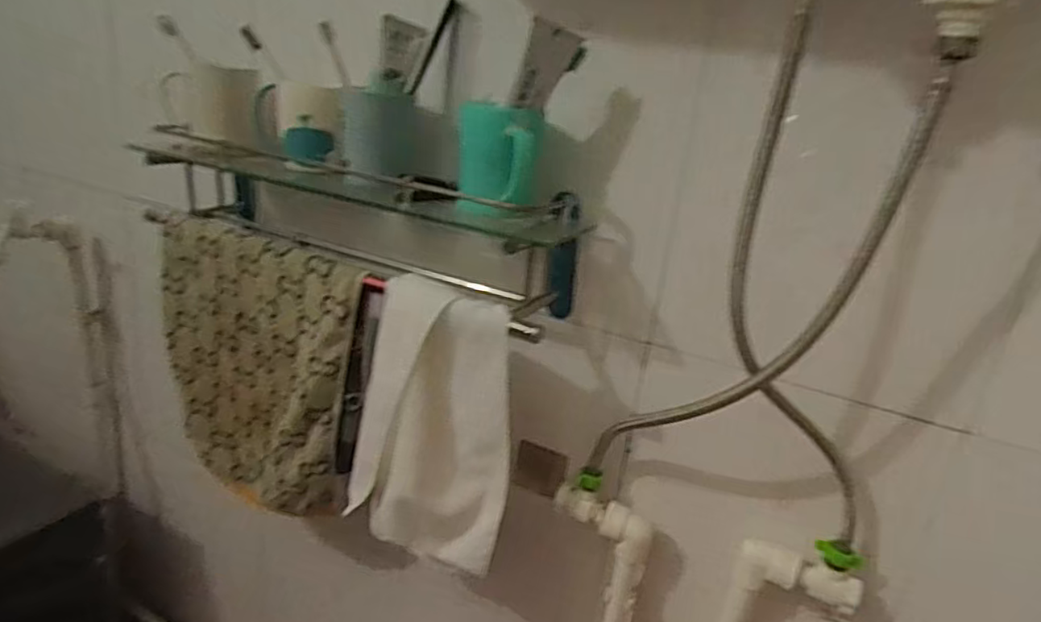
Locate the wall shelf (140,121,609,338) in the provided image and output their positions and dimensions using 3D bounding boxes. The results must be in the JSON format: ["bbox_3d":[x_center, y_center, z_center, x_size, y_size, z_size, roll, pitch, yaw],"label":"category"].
[{"bbox_3d":[-0.210,-0.123,0.780,0.593,0.124,0.157,16,22,26],"label":"wall shelf"}]

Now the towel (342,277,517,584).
[{"bbox_3d":[-0.099,0.125,0.686,0.181,0.307,0.035,12,21,16],"label":"towel"}]

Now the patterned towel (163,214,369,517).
[{"bbox_3d":[-0.343,0.083,0.826,0.329,0.357,0.058,17,23,28],"label":"patterned towel"}]

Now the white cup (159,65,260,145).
[{"bbox_3d":[-0.391,-0.259,0.804,0.109,0.090,0.081,-1,21,-18],"label":"white cup"}]

